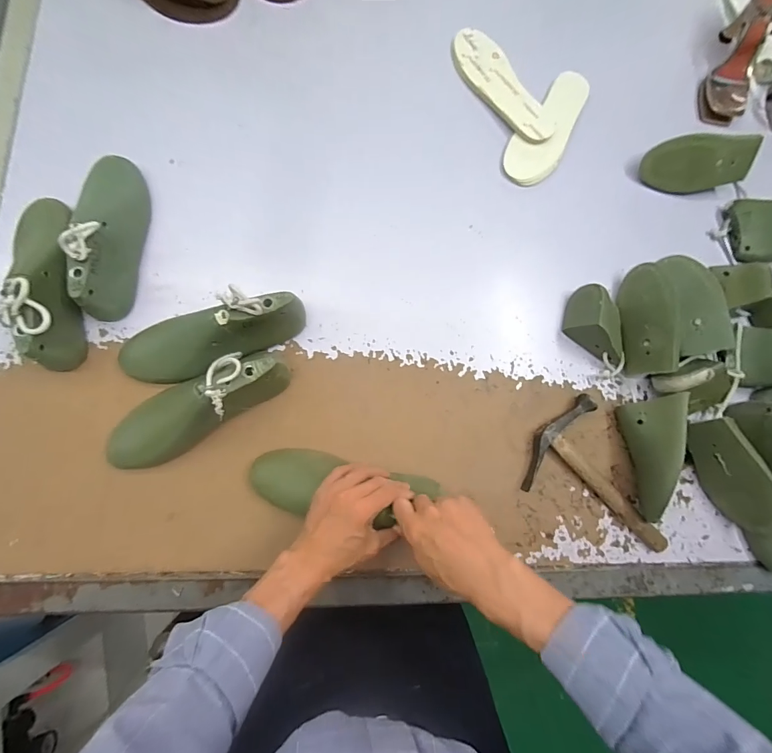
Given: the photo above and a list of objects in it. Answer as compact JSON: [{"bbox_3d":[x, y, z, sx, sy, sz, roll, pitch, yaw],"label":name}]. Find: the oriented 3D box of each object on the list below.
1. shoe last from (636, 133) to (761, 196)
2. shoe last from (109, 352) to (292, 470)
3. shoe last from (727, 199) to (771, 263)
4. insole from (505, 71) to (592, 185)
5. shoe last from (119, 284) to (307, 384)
[{"bbox_3d":[0.499,-0.343,0.614,0.154,0.075,0.077,-16,85,-8],"label":"shoe last"},{"bbox_3d":[-0.231,0.040,0.468,0.235,0.084,0.066,-32,88,-9],"label":"shoe last"},{"bbox_3d":[0.589,-0.234,0.605,0.066,0.067,0.107,-7,84,-8],"label":"shoe last"},{"bbox_3d":[0.264,-0.396,0.612,0.080,0.013,0.211,36,80,-1],"label":"insole"},{"bbox_3d":[-0.217,-0.050,0.479,0.236,0.097,0.067,-20,86,-9],"label":"shoe last"}]

